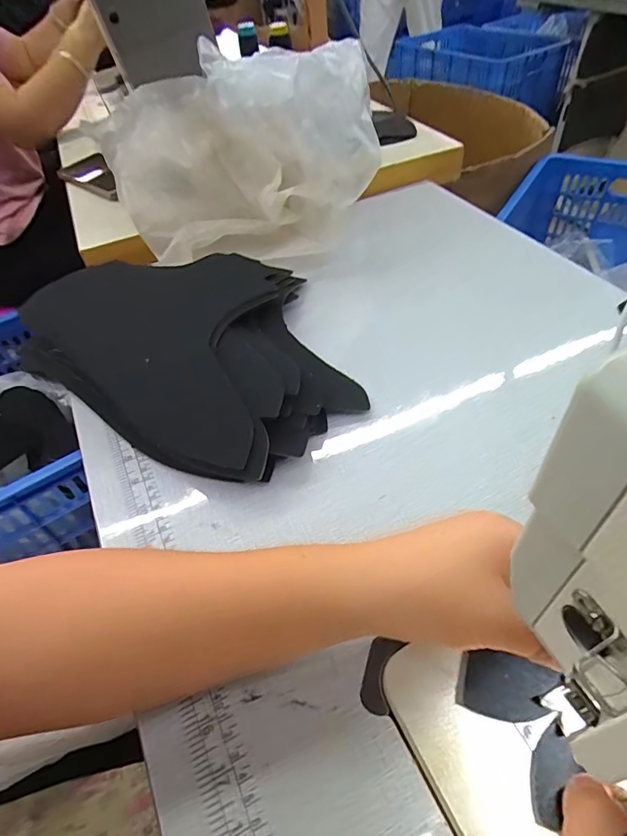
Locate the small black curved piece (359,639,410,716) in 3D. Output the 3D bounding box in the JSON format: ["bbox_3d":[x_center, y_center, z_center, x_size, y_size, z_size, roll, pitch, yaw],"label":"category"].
[{"bbox_3d":[0.038,0.145,0.267,0.017,0.006,0.038,10,50,15],"label":"small black curved piece"}]

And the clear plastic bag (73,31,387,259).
[{"bbox_3d":[-0.089,-0.321,0.560,0.291,0.180,0.237,-8,48,-1],"label":"clear plastic bag"}]

